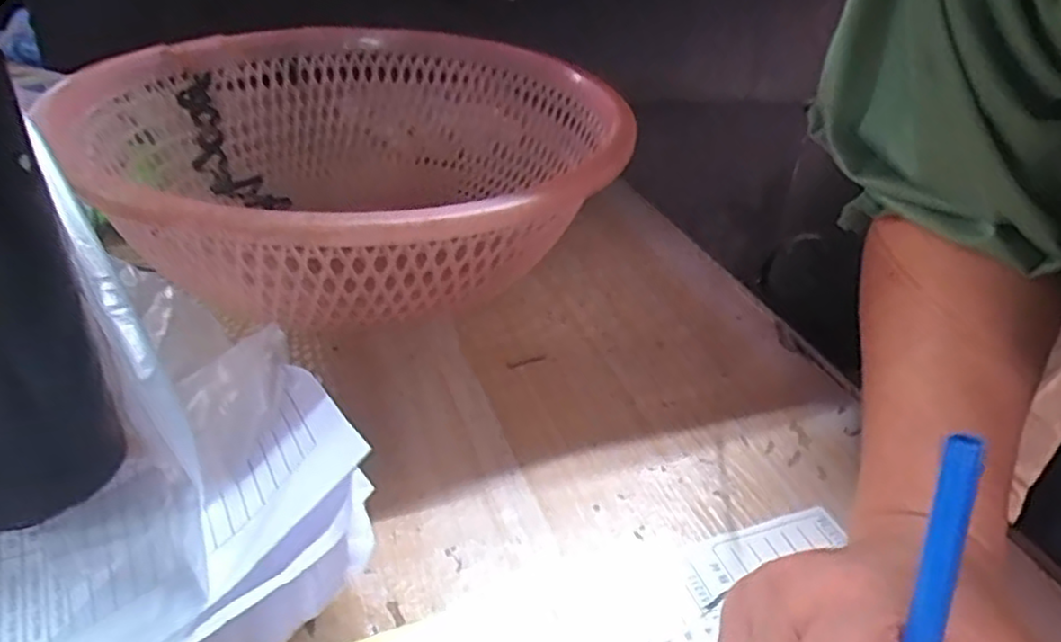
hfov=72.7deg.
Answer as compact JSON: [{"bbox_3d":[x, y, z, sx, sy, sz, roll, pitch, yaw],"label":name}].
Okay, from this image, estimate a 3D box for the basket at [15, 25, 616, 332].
[{"bbox_3d":[-0.103,-0.085,0.448,0.284,0.113,0.318,-12,37,-23],"label":"basket"}]

